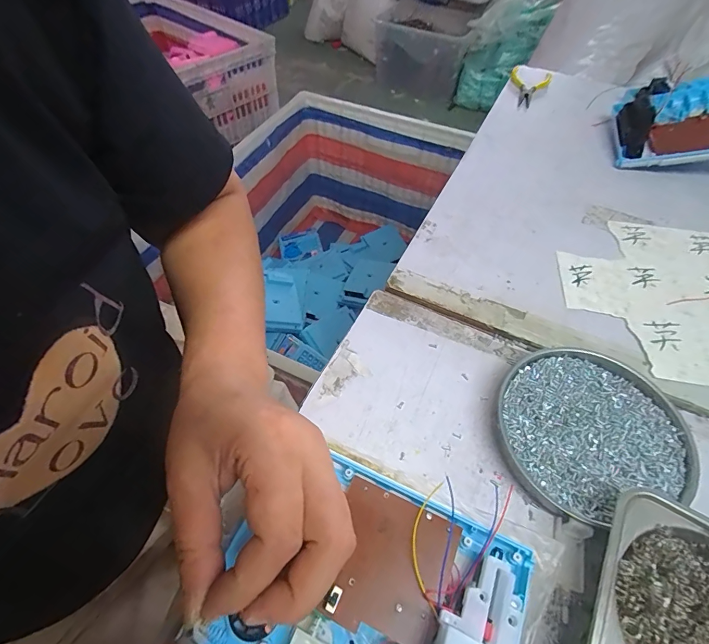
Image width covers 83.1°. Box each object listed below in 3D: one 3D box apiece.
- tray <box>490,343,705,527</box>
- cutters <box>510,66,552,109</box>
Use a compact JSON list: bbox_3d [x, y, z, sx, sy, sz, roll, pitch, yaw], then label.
[{"bbox_3d":[0.178,0.080,0.309,0.133,0.020,0.125,0,53,0],"label":"tray"},{"bbox_3d":[0.277,-0.386,0.659,0.067,0.017,0.110,25,57,18],"label":"cutters"}]

